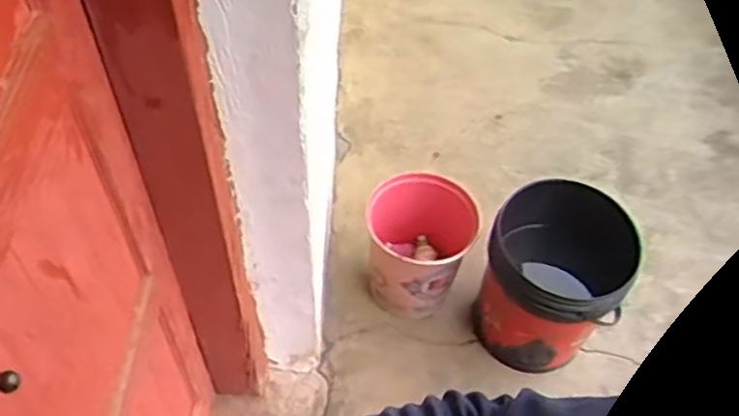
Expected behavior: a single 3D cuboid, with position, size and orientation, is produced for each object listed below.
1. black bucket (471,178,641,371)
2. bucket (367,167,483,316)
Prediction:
[{"bbox_3d":[0.405,0.168,1.632,0.297,0.381,0.279,1,52,-1],"label":"black bucket"},{"bbox_3d":[0.113,0.096,1.723,0.251,0.305,0.234,1,52,-1],"label":"bucket"}]

